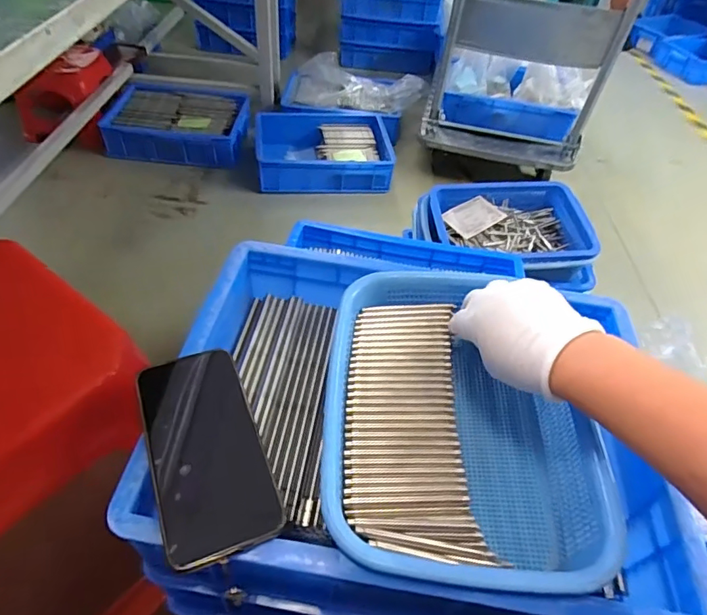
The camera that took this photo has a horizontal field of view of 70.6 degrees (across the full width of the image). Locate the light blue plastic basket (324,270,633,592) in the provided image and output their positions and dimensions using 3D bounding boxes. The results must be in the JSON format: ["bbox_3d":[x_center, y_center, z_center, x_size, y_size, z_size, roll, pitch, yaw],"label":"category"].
[{"bbox_3d":[0.082,0.087,0.426,0.203,0.076,0.278,4,51,-1],"label":"light blue plastic basket"}]

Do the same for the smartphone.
[{"bbox_3d":[-0.108,0.098,0.364,0.075,0.015,0.160,-14,50,-19],"label":"smartphone"}]

